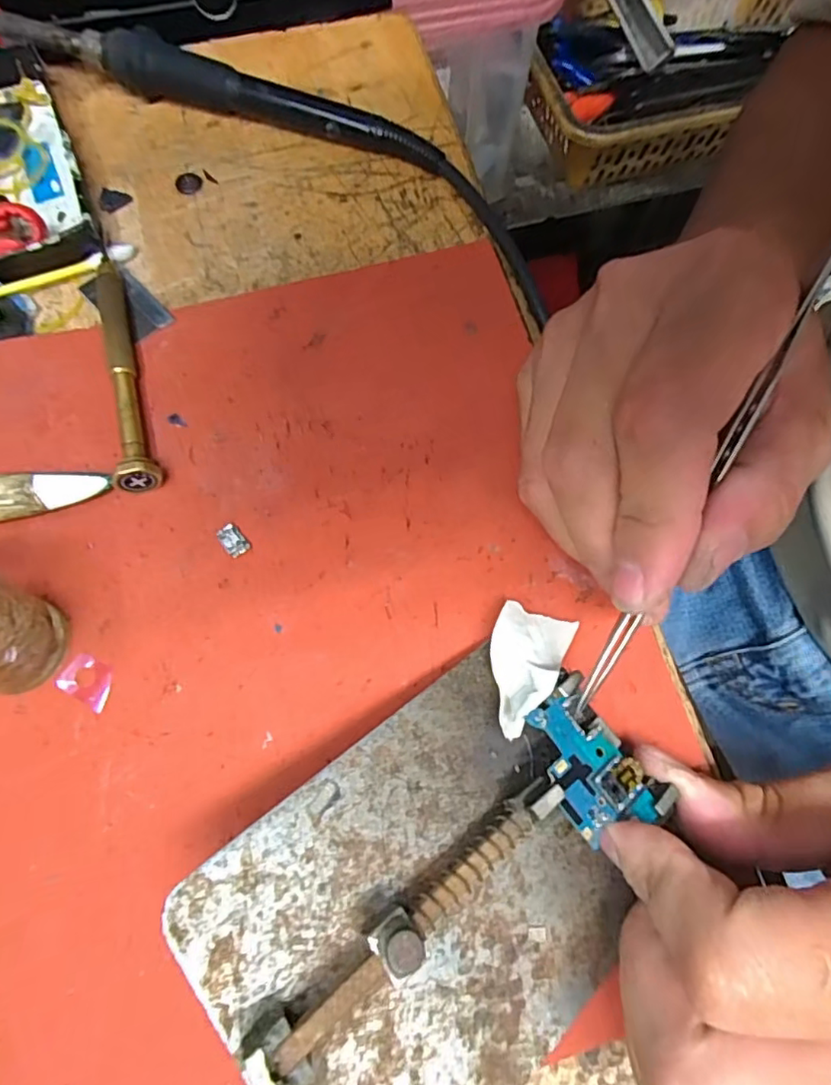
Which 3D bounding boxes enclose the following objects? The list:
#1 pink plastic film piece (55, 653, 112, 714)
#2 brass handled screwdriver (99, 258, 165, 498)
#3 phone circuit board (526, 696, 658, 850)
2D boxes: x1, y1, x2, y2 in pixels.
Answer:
[{"bbox_3d":[-0.098,0.041,0.172,0.016,0.004,0.012,28,73,7],"label":"pink plastic film piece"},{"bbox_3d":[-0.100,-0.060,0.200,0.012,0.014,0.090,-13,73,-7],"label":"brass handled screwdriver"},{"bbox_3d":[0.045,0.057,0.152,0.023,0.005,0.034,-15,64,-18],"label":"phone circuit board"}]

